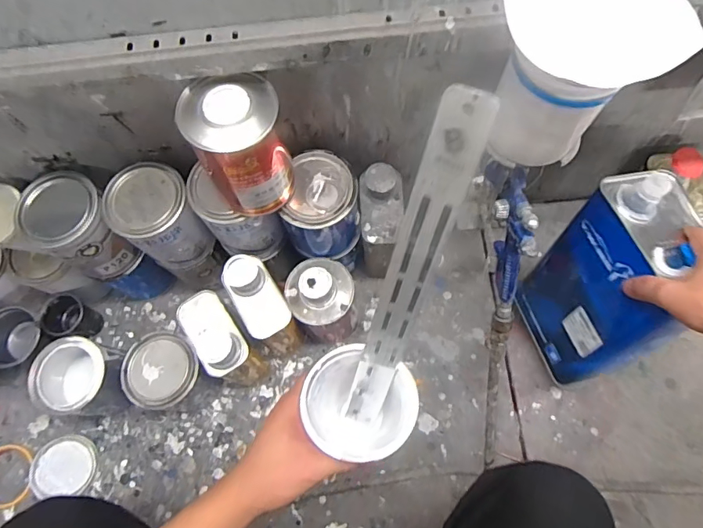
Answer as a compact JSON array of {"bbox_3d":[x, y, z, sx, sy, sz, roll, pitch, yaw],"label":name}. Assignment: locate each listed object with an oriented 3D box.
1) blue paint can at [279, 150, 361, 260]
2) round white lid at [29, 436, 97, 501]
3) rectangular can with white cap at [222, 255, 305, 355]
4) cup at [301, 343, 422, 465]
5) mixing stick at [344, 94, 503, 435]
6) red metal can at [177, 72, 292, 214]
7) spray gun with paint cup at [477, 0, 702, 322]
[{"bbox_3d":[-0.036,-0.075,0.665,0.091,0.139,0.105,13,72,7],"label":"blue paint can"},{"bbox_3d":[-0.459,0.322,0.751,0.096,0.013,0.088,-1,70,2],"label":"round white lid"},{"bbox_3d":[-0.130,0.072,0.714,0.067,0.210,0.102,-30,72,-8],"label":"rectangular can with white cap"},{"bbox_3d":[0.008,0.128,0.427,0.091,0.093,0.083,-1,70,2],"label":"cup"},{"bbox_3d":[0.036,0.029,0.354,0.031,0.321,0.005,22,41,10],"label":"mixing stick"},{"bbox_3d":[-0.120,-0.128,0.532,0.093,0.157,0.092,-1,70,2],"label":"red metal can"},{"bbox_3d":[0.187,-0.087,0.443,0.114,0.291,0.182,-12,70,-2],"label":"spray gun with paint cup"}]

